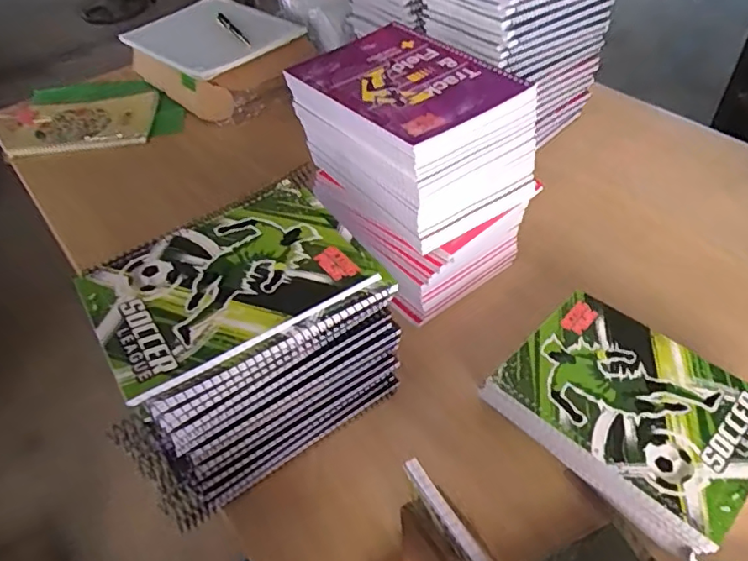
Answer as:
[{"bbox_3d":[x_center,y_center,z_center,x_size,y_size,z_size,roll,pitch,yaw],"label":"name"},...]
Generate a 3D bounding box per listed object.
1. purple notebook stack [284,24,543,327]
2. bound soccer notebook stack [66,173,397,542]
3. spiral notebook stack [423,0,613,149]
[{"bbox_3d":[0.041,-0.116,0.615,0.151,0.224,0.209,-33,52,-24],"label":"purple notebook stack"},{"bbox_3d":[-0.113,0.060,0.506,0.226,0.178,0.159,-30,51,-22],"label":"bound soccer notebook stack"},{"bbox_3d":[0.197,-0.340,0.809,0.213,0.219,0.167,-28,50,-21],"label":"spiral notebook stack"}]

